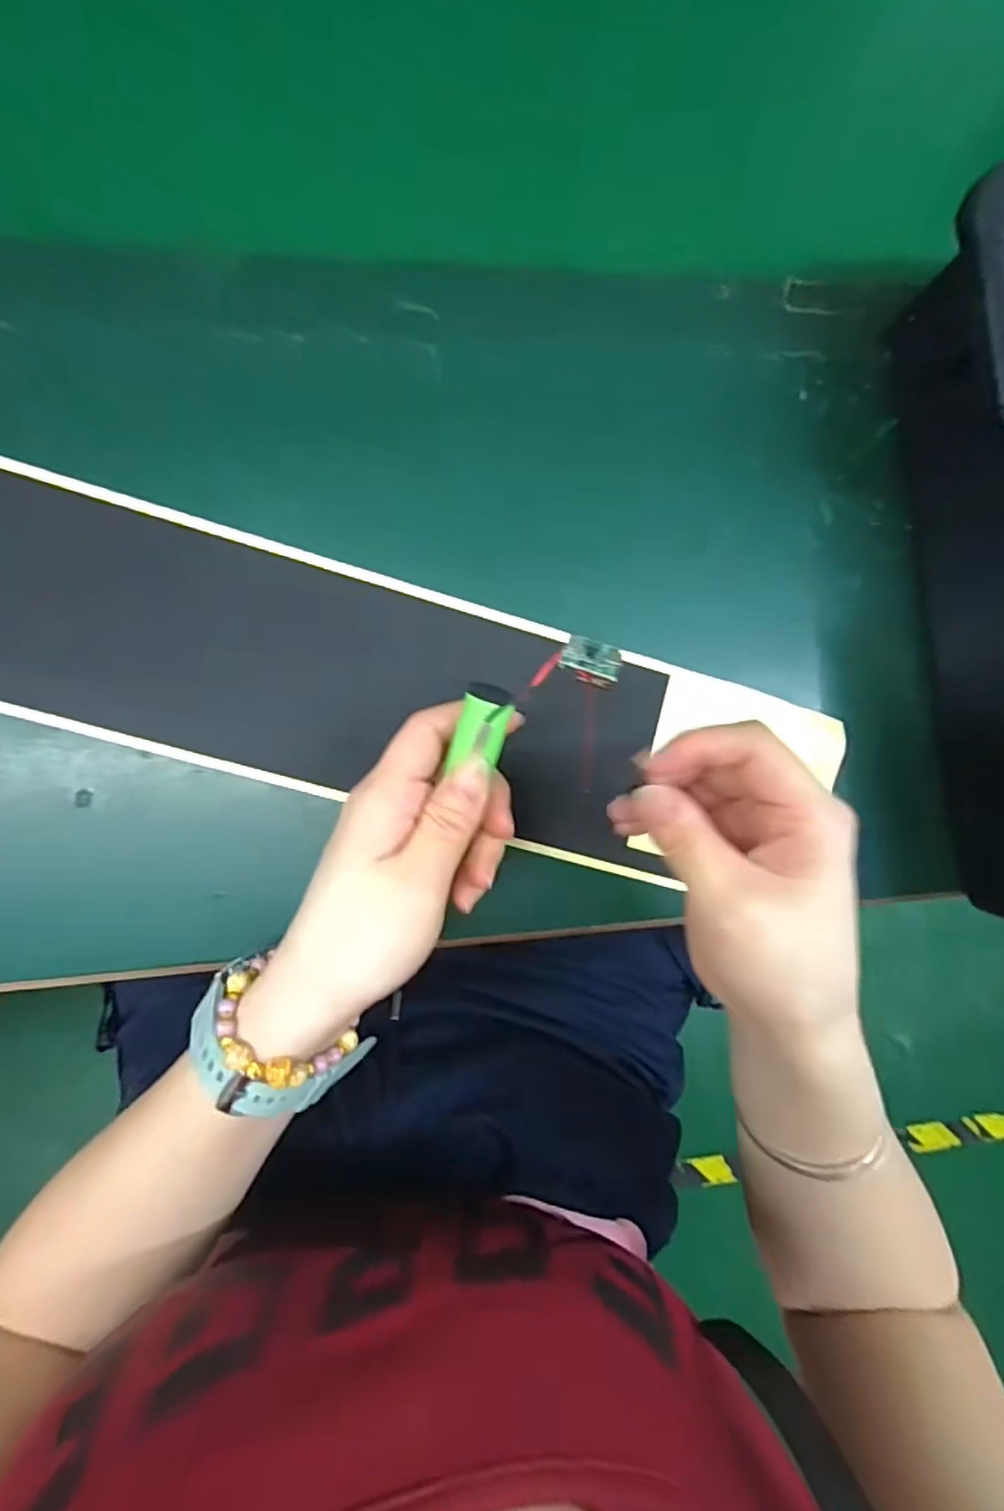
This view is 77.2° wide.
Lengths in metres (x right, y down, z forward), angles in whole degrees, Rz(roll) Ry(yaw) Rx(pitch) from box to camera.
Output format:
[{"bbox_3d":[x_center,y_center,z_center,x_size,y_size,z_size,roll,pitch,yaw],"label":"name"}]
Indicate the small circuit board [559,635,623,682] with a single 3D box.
[{"bbox_3d":[0.032,-0.034,0.224,0.021,0.006,0.018,13,51,2],"label":"small circuit board"}]

